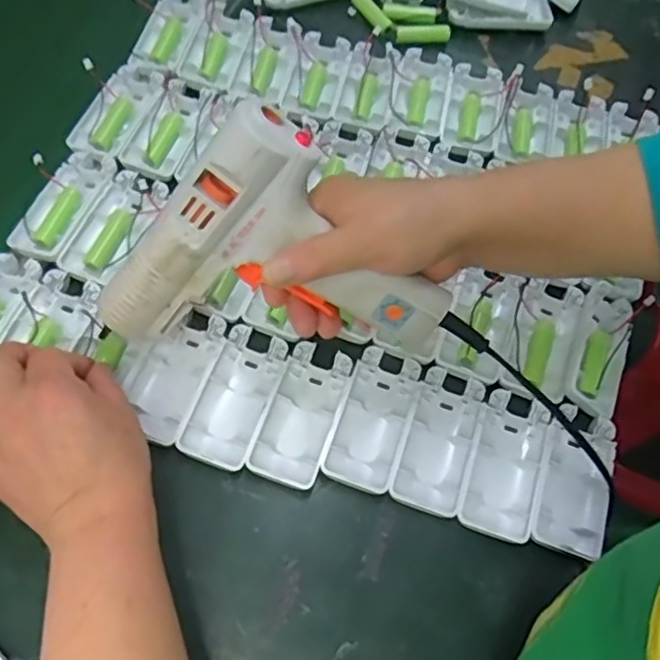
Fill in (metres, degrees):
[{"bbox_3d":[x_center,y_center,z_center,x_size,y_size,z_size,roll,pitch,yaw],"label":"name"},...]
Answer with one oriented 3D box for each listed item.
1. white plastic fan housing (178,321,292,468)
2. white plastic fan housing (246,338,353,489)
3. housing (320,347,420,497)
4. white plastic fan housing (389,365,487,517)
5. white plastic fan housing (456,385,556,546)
[{"bbox_3d":[-0.062,0.043,0.431,0.045,0.013,0.092,19,64,4],"label":"white plastic fan housing"},{"bbox_3d":[-0.018,0.055,0.430,0.043,0.013,0.092,19,64,4],"label":"white plastic fan housing"},{"bbox_3d":[0.030,0.059,0.436,0.045,0.011,0.093,20,64,5],"label":"housing"},{"bbox_3d":[0.073,0.071,0.428,0.044,0.011,0.093,20,64,4],"label":"white plastic fan housing"},{"bbox_3d":[0.113,0.086,0.423,0.043,0.012,0.092,19,64,4],"label":"white plastic fan housing"}]

